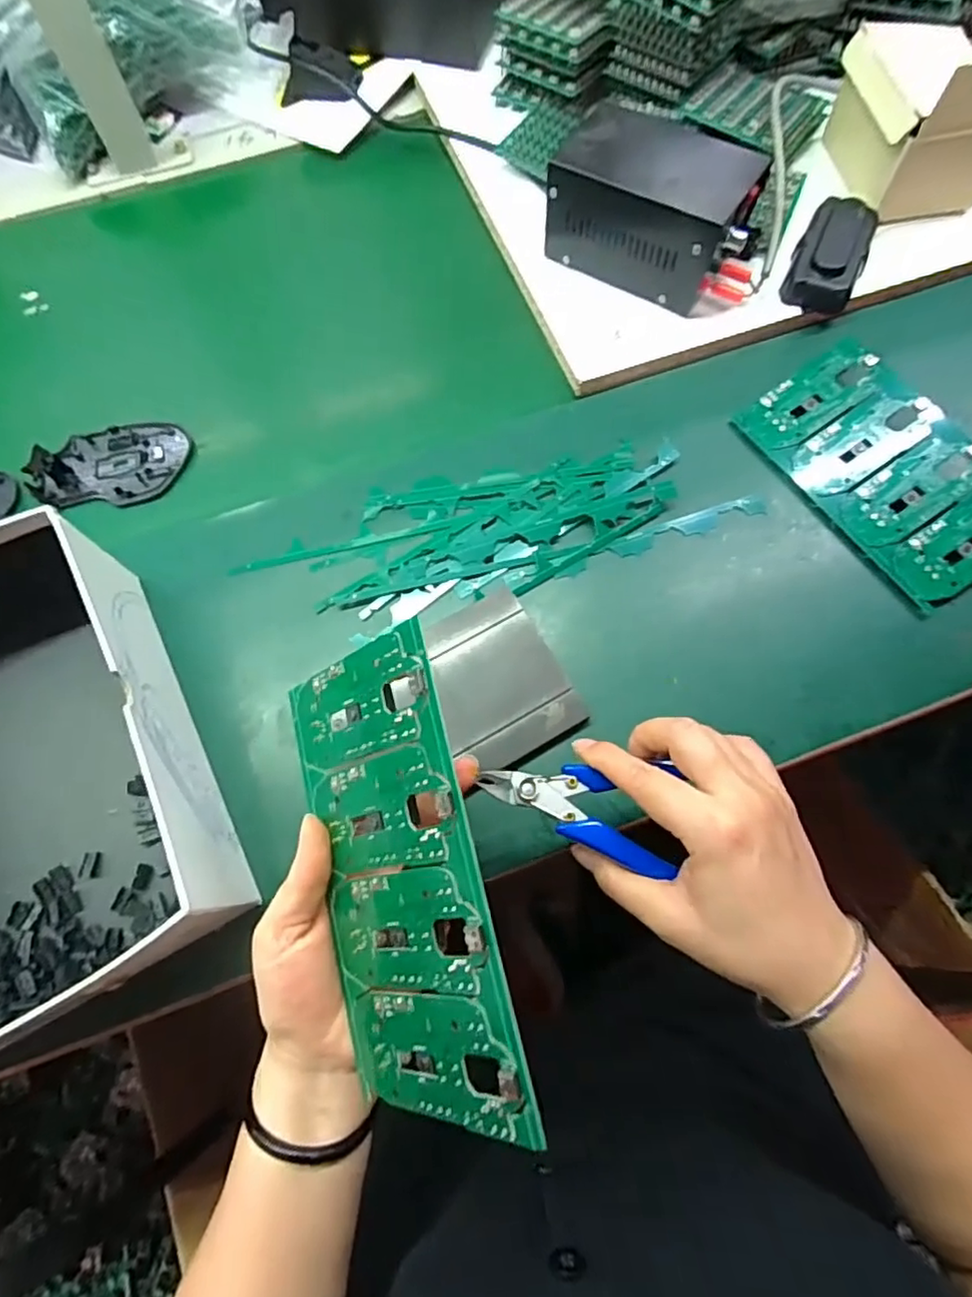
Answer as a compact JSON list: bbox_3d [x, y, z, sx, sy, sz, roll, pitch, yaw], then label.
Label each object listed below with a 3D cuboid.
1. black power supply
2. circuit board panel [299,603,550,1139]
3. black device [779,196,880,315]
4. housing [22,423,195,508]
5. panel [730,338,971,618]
[{"bbox_3d":[0.128,-0.336,0.465,0.142,0.084,0.087,33,75,11],"label":"black power supply"},{"bbox_3d":[-0.039,0.093,0.259,0.004,0.102,0.186,-1,72,-47],"label":"circuit board panel"},{"bbox_3d":[0.272,-0.309,0.483,0.051,0.029,0.102,24,74,9],"label":"black device"},{"bbox_3d":[-0.285,-0.140,0.466,0.114,0.014,0.069,-7,72,-1],"label":"housing"},{"bbox_3d":[0.277,-0.125,0.425,0.106,0.006,0.187,-34,72,1],"label":"panel"}]

